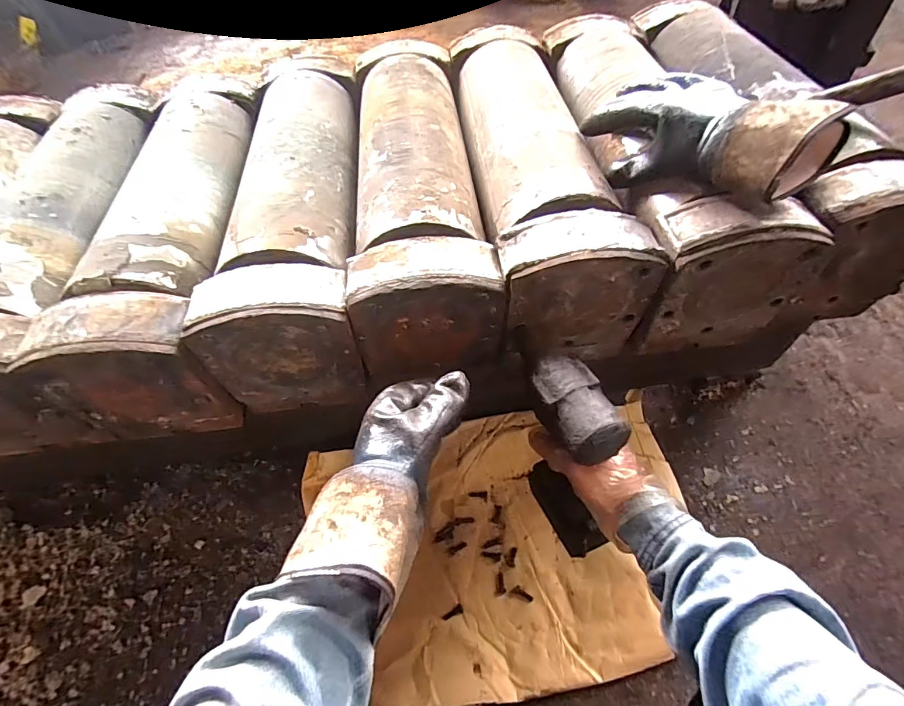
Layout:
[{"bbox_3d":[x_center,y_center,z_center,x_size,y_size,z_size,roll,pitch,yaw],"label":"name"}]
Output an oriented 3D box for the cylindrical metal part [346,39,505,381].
[{"bbox_3d":[-0.052,-0.246,0.628,0.158,0.158,0.564,-8,56,0],"label":"cylindrical metal part"}]

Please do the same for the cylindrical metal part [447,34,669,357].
[{"bbox_3d":[0.110,-0.281,0.627,0.162,0.139,0.566,-7,56,0],"label":"cylindrical metal part"}]

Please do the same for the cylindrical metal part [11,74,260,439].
[{"bbox_3d":[-0.357,-0.183,0.615,0.153,0.161,0.563,-7,56,1],"label":"cylindrical metal part"}]

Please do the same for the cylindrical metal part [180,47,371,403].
[{"bbox_3d":[-0.209,-0.208,0.621,0.160,0.163,0.548,-8,56,0],"label":"cylindrical metal part"}]

